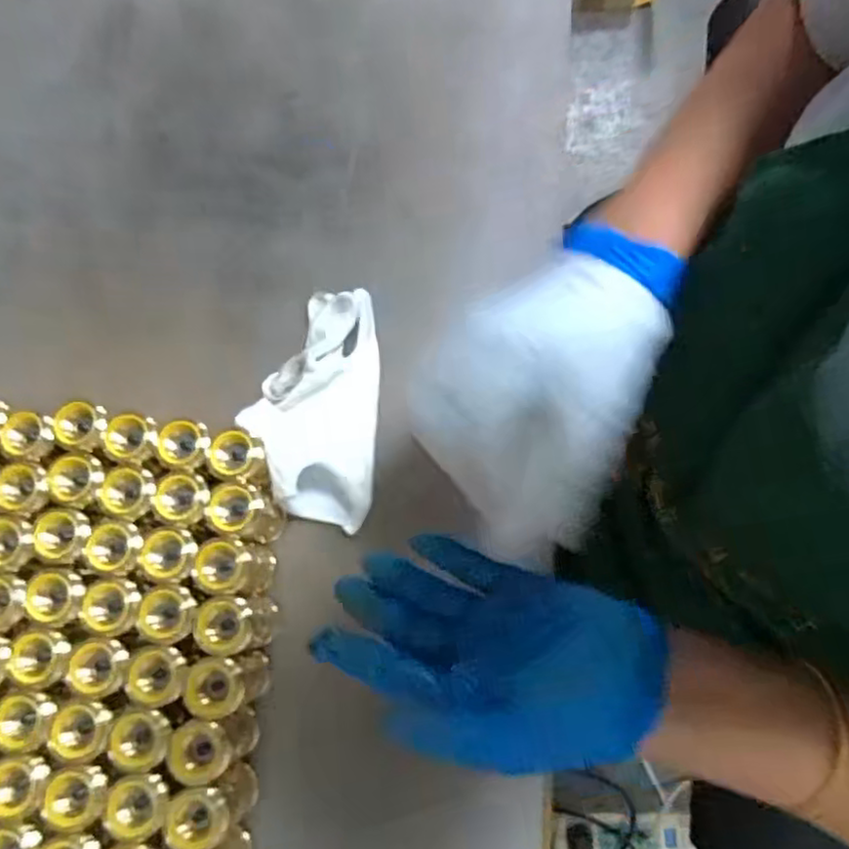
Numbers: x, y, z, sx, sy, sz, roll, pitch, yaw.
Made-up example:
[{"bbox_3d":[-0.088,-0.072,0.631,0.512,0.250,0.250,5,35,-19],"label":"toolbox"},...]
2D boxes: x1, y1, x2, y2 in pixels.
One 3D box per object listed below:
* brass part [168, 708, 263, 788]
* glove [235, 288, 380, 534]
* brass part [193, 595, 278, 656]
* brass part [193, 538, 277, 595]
[{"bbox_3d":[-0.118,0.179,0.376,0.029,0.072,0.031,0,77,2],"label":"brass part"},{"bbox_3d":[-0.072,-0.014,0.432,0.078,0.039,0.152,2,77,2],"label":"glove"},{"bbox_3d":[-0.111,0.117,0.392,0.032,0.075,0.030,0,77,2],"label":"brass part"},{"bbox_3d":[-0.111,0.086,0.397,0.026,0.078,0.030,2,77,2],"label":"brass part"}]

